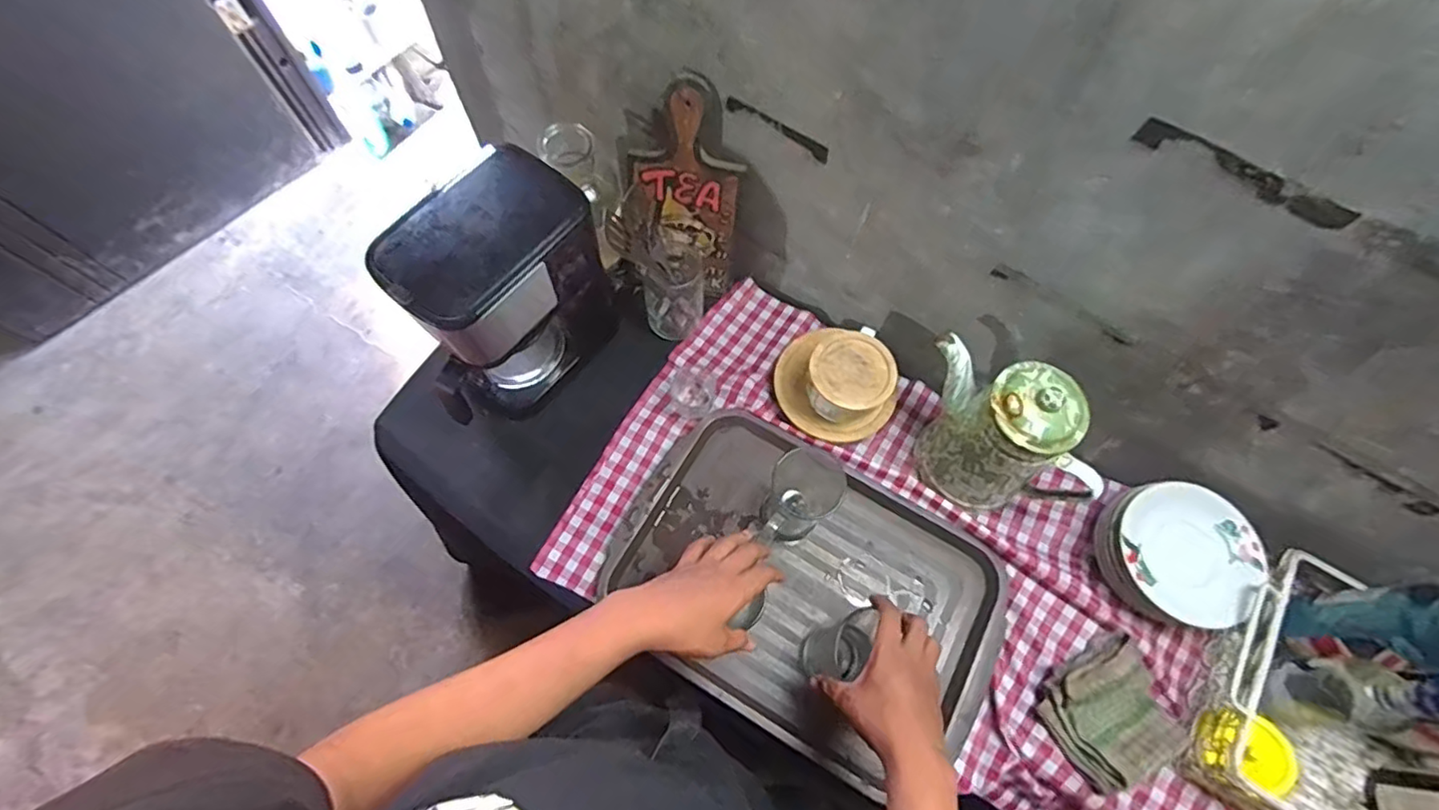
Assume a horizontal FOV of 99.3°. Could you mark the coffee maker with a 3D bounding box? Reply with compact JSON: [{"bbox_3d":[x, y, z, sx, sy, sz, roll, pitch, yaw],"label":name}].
[{"bbox_3d":[-0.231,-0.123,0.693,0.133,0.252,0.224,38,71,12],"label":"coffee maker"}]

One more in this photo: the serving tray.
[{"bbox_3d":[0.099,0.209,0.705,0.431,0.022,0.303,29,69,8],"label":"serving tray"}]

